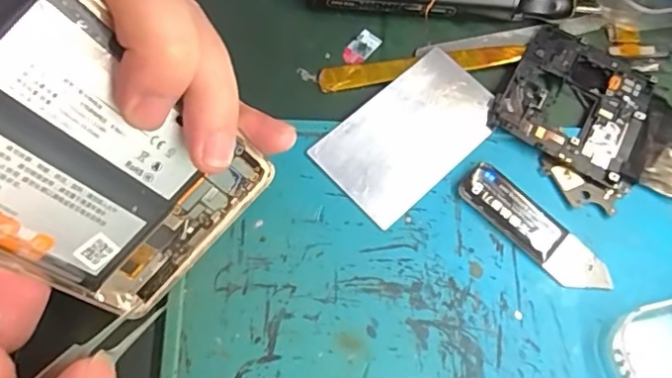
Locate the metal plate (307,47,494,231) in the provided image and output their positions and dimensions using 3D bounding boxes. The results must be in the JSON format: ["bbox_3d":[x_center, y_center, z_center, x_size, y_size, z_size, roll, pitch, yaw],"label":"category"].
[{"bbox_3d":[0.032,-0.024,0.235,0.079,0.004,0.046,-41,75,-18],"label":"metal plate"}]

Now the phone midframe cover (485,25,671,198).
[{"bbox_3d":[0.128,-0.028,0.242,0.110,0.005,0.065,29,68,9],"label":"phone midframe cover"}]

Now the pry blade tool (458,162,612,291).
[{"bbox_3d":[0.079,0.016,0.221,0.066,0.006,0.020,42,71,14],"label":"pry blade tool"}]

